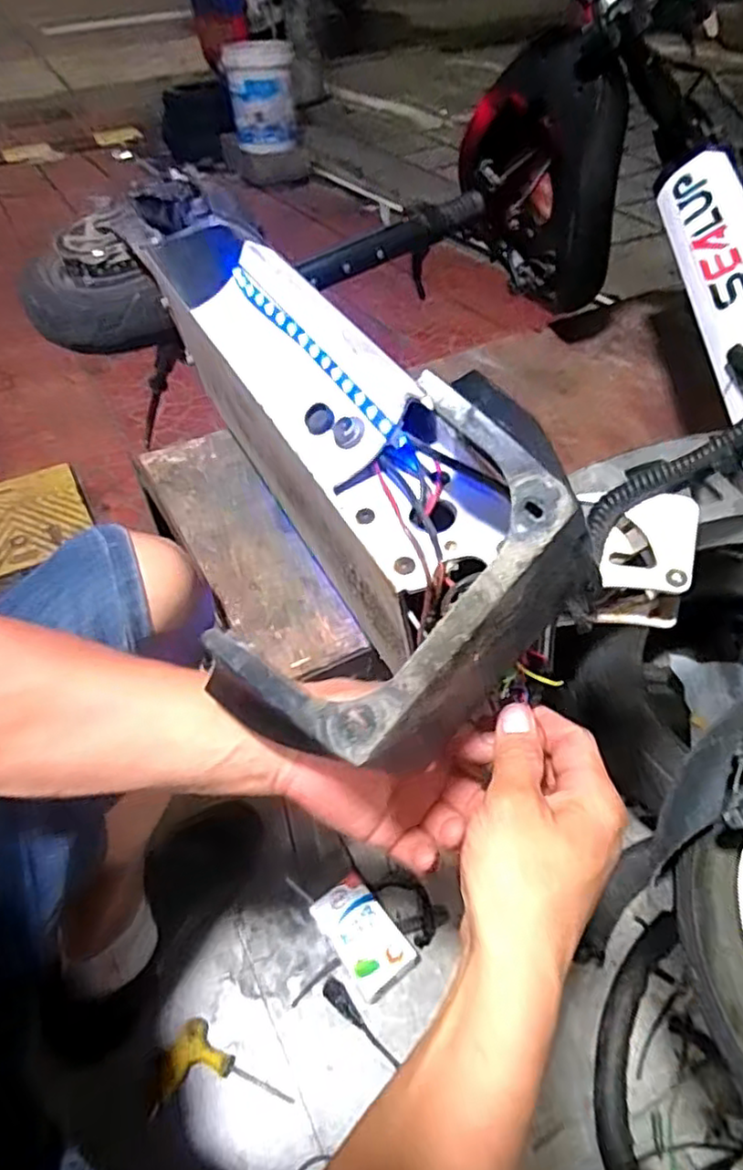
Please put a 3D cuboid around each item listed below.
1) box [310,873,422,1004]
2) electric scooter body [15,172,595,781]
[{"bbox_3d":[-0.008,0.379,0.715,0.066,0.041,0.113,-29,55,-23],"label":"box"},{"bbox_3d":[-0.118,-0.149,0.502,0.176,0.171,0.634,-24,49,-20],"label":"electric scooter body"}]

